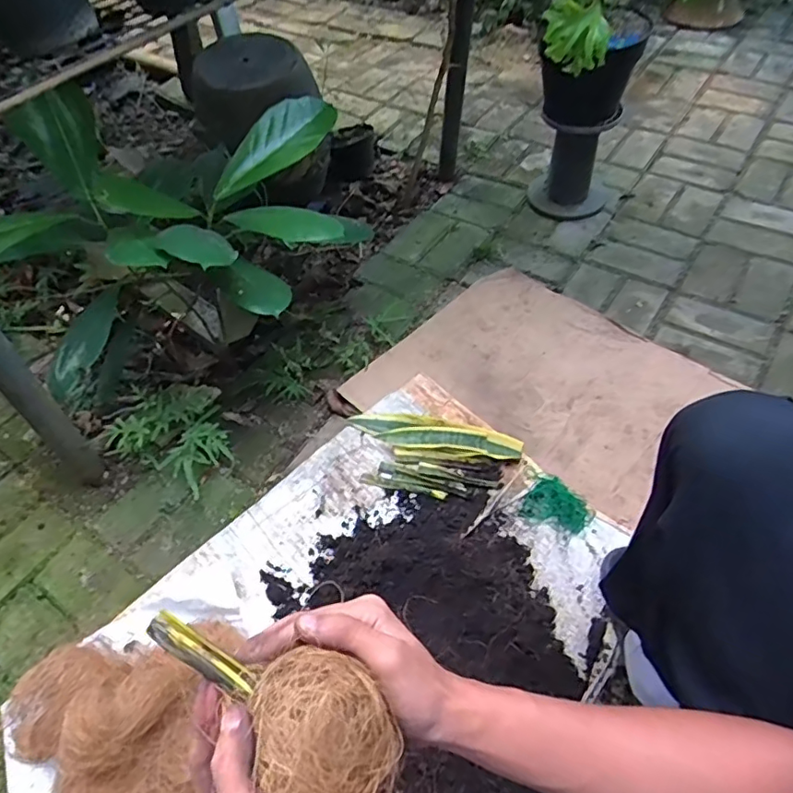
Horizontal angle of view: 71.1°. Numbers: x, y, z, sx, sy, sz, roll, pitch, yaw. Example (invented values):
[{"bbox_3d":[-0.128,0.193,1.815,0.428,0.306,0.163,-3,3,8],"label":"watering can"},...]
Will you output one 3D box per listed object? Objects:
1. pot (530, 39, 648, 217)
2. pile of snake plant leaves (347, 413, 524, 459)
[{"bbox_3d":[0.407,-0.596,1.257,0.183,0.376,0.217,15,55,16],"label":"pot"},{"bbox_3d":[0.064,0.069,0.962,0.302,0.033,0.071,5,52,9],"label":"pile of snake plant leaves"}]

